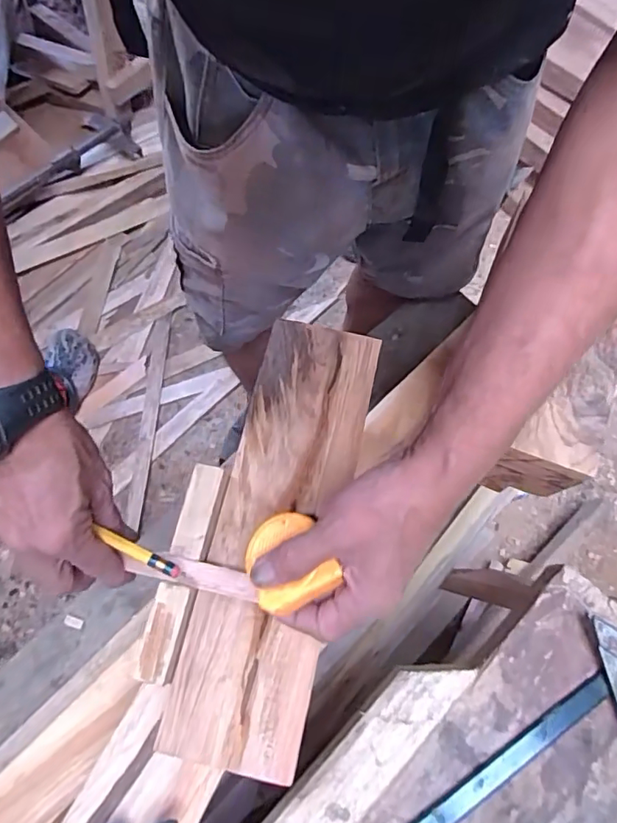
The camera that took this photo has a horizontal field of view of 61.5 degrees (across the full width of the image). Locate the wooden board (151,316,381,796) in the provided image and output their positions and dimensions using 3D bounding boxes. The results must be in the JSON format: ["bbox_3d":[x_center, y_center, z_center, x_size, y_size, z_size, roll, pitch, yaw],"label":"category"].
[{"bbox_3d":[-0.022,0.087,0.422,0.100,0.007,0.351,11,70,7],"label":"wooden board"}]

